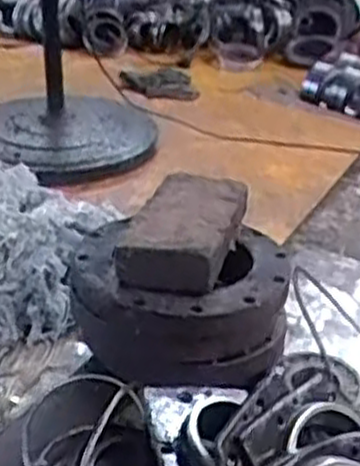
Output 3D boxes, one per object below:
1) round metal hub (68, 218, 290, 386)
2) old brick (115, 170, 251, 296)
[{"bbox_3d":[-0.005,0.075,0.961,0.240,0.125,0.220,3,28,-2],"label":"round metal hub"},{"bbox_3d":[0.010,-0.016,0.949,0.116,0.051,0.223,10,29,12],"label":"old brick"}]

